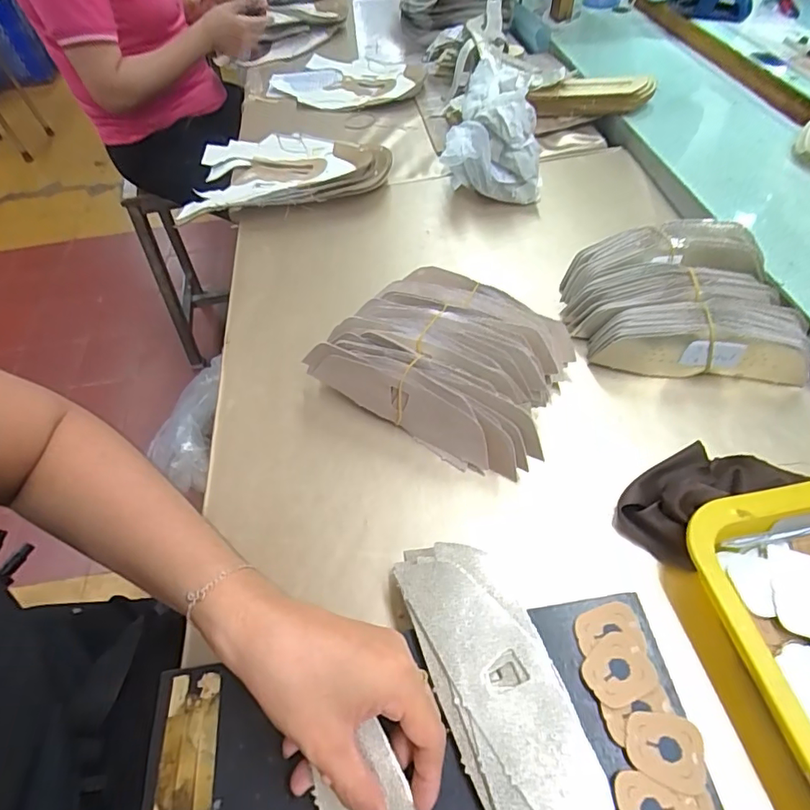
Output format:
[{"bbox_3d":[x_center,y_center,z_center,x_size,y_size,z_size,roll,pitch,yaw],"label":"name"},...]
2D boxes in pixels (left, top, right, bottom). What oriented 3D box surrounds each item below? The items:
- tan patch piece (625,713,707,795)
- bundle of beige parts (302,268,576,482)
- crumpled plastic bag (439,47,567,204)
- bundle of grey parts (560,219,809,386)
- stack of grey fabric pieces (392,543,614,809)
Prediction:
[{"bbox_3d":[0.139,0.184,0.264,0.037,0.004,0.032,8,55,11],"label":"tan patch piece"},{"bbox_3d":[0.041,-0.048,0.437,0.207,0.068,0.158,27,60,23],"label":"bundle of beige parts"},{"bbox_3d":[0.130,-0.364,0.633,0.123,0.109,0.224,14,56,15],"label":"crumpled plastic bag"},{"bbox_3d":[0.250,-0.102,0.463,0.192,0.055,0.157,4,54,8],"label":"bundle of grey parts"},{"bbox_3d":[0.052,0.160,0.285,0.066,0.013,0.173,-19,54,-8],"label":"stack of grey fabric pieces"}]

